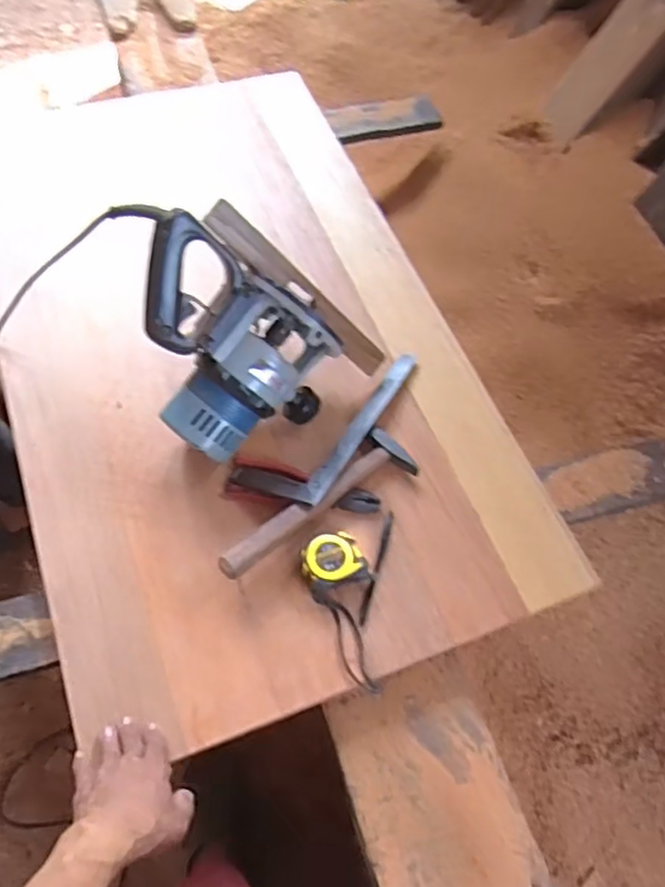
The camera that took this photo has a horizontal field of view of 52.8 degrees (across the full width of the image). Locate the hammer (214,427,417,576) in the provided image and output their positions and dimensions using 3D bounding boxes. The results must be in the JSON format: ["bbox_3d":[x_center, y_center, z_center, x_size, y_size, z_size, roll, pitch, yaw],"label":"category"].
[{"bbox_3d":[-0.022,0.069,0.828,0.281,0.063,0.070,-31,65,-19],"label":"hammer"}]

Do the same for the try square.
[{"bbox_3d":[-0.002,-0.037,0.895,0.125,0.043,0.299,28,62,13],"label":"try square"}]

